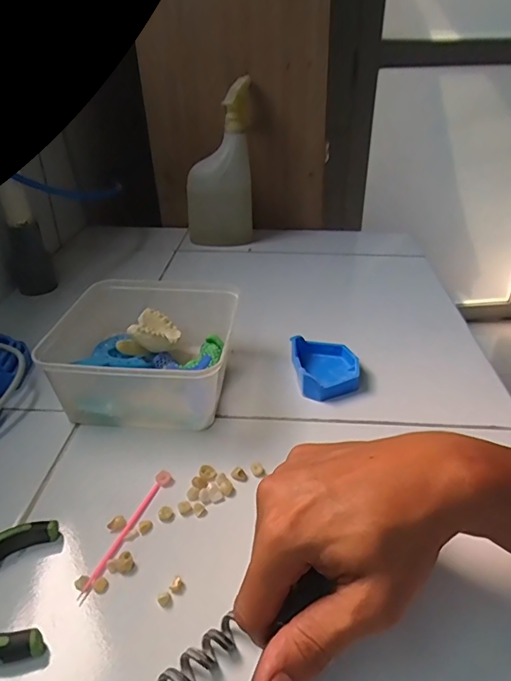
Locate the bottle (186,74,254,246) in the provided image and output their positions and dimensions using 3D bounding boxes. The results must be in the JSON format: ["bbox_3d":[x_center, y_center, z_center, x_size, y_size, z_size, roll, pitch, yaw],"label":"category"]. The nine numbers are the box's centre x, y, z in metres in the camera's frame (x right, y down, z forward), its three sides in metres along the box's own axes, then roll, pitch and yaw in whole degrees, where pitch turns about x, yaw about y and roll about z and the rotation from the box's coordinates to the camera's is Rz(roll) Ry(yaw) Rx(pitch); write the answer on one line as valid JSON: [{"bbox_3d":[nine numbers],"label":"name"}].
[{"bbox_3d":[-0.058,-0.274,0.768,0.108,0.228,0.059,-5,33,-5],"label":"bottle"}]

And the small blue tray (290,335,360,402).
[{"bbox_3d":[0.071,0.026,0.482,0.062,0.025,0.079,-2,33,-5],"label":"small blue tray"}]

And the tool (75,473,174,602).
[{"bbox_3d":[-0.090,0.130,0.333,0.011,0.006,0.105,14,35,20],"label":"tool"}]

